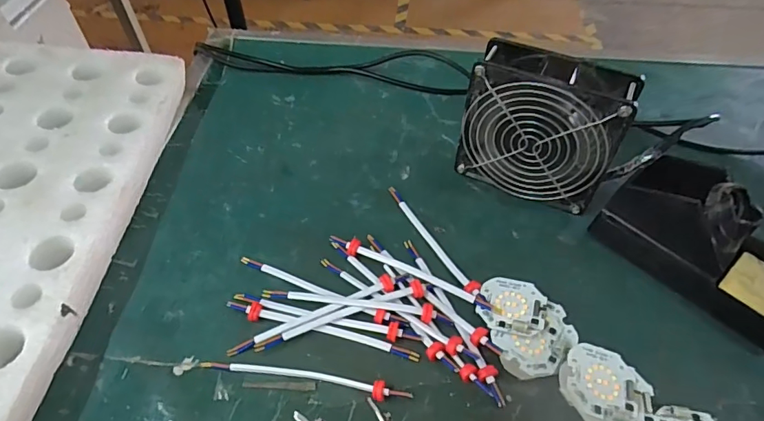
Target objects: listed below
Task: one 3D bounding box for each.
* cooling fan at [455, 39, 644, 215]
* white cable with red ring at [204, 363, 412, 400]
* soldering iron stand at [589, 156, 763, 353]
[{"bbox_3d":[0.129,-0.064,0.388,0.120,0.118,0.046,22,54,17],"label":"cooling fan"},{"bbox_3d":[-0.051,0.110,0.311,0.139,0.019,0.013,9,51,7],"label":"white cable with red ring"},{"bbox_3d":[0.247,0.023,0.347,0.152,0.071,0.076,35,58,25],"label":"soldering iron stand"}]

